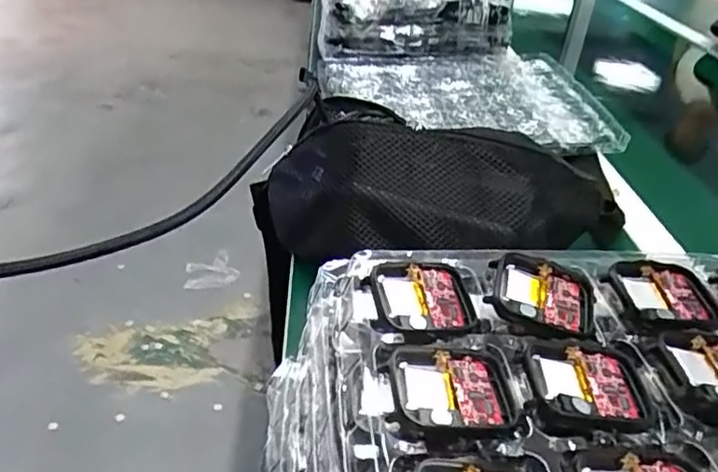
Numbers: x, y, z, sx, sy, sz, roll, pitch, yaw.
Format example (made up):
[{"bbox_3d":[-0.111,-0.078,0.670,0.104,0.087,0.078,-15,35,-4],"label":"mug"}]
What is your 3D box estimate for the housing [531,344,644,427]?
[{"bbox_3d":[0.086,0.055,0.227,0.042,0.007,0.037,4,33,-2],"label":"housing"}]

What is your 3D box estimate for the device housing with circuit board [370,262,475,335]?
[{"bbox_3d":[0.028,0.027,0.261,0.043,0.005,0.037,3,46,-14],"label":"device housing with circuit board"}]

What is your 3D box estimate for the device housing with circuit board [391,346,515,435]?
[{"bbox_3d":[0.034,0.056,0.218,0.043,0.007,0.039,2,34,-4],"label":"device housing with circuit board"}]

